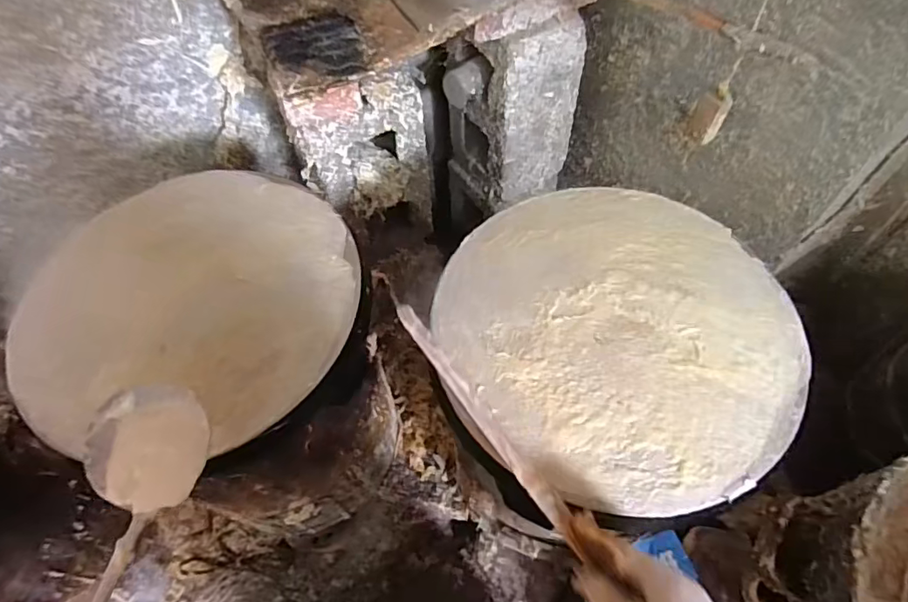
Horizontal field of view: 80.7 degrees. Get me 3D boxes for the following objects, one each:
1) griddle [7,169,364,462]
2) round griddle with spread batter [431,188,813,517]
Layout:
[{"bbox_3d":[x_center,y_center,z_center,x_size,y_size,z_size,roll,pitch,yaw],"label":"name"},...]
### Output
[{"bbox_3d":[-0.287,-0.021,0.598,0.342,0.040,0.349,-1,59,2],"label":"griddle"},{"bbox_3d":[0.178,0.019,0.572,0.348,0.019,0.372,-1,59,2],"label":"round griddle with spread batter"}]

